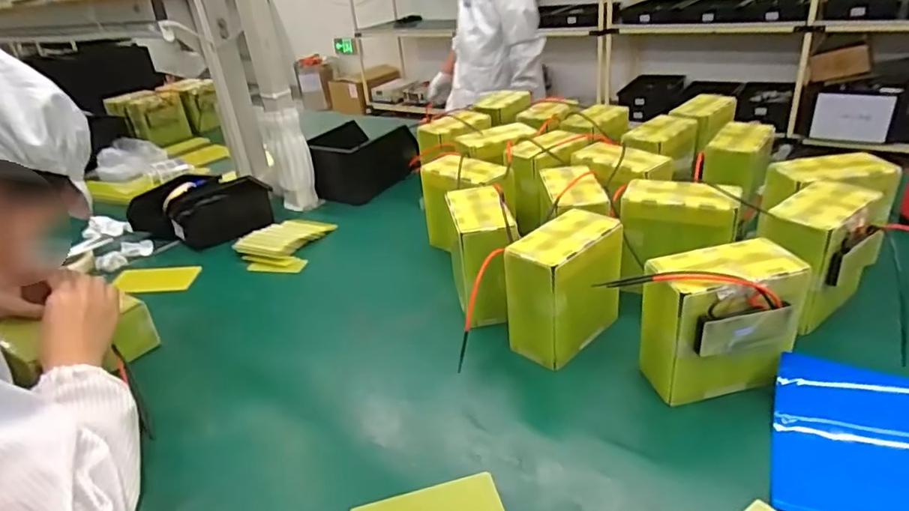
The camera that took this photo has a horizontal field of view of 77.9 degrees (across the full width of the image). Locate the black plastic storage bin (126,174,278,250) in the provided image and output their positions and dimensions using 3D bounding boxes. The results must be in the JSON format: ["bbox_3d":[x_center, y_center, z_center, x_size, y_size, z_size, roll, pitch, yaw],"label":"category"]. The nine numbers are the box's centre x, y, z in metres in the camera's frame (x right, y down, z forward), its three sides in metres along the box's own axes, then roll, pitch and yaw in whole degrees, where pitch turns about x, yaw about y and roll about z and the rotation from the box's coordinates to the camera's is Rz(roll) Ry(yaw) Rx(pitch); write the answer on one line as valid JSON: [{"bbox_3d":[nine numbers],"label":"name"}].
[{"bbox_3d":[-0.496,-0.093,1.109,0.256,0.085,0.198,18,37,37],"label":"black plastic storage bin"}]

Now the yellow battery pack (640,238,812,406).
[{"bbox_3d":[0.281,0.071,0.600,0.147,0.142,0.087,-12,29,-10],"label":"yellow battery pack"}]

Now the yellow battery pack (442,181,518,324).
[{"bbox_3d":[0.041,-0.002,0.780,0.077,0.143,0.149,-8,29,-2],"label":"yellow battery pack"}]

